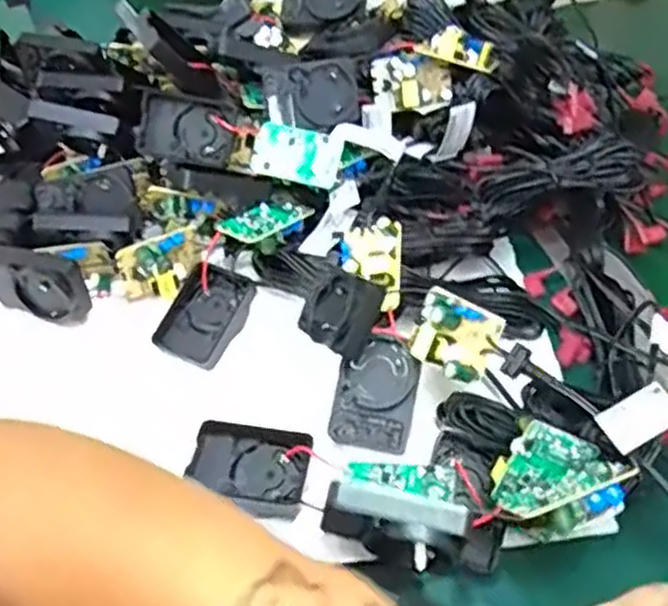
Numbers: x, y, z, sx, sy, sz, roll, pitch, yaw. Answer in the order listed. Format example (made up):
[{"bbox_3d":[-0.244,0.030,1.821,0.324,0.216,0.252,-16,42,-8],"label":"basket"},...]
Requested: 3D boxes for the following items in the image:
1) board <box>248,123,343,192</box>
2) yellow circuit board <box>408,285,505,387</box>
[{"bbox_3d":[-0.023,-0.091,0.472,0.053,0.010,0.033,15,83,5],"label":"board"},{"bbox_3d":[0.057,0.016,0.363,0.039,0.035,0.019,30,7,31],"label":"yellow circuit board"}]

